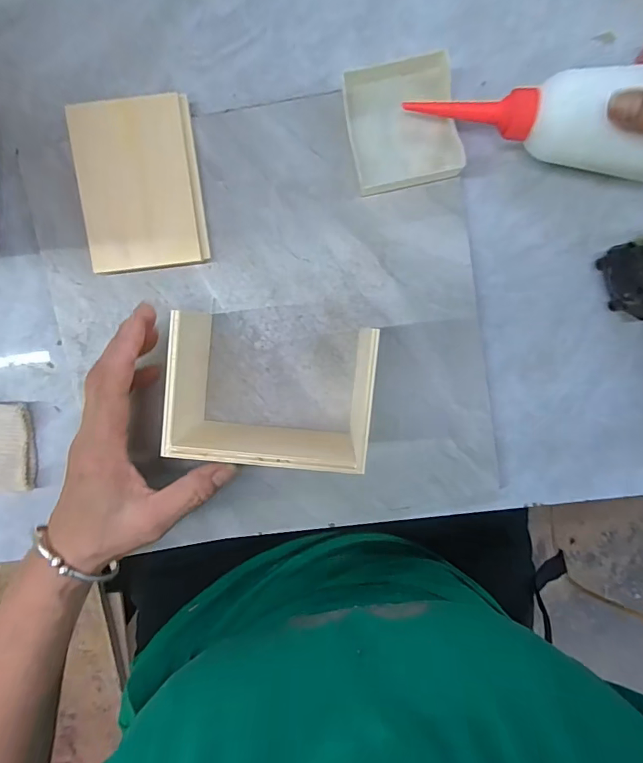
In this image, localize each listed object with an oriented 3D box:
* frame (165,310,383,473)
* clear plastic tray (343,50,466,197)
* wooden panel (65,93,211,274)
[{"bbox_3d":[-0.030,0.004,0.284,0.117,0.076,0.082,5,96,-1],"label":"frame"},{"bbox_3d":[0.055,-0.171,0.297,0.072,0.023,0.077,-13,96,1],"label":"clear plastic tray"},{"bbox_3d":[-0.122,-0.131,0.297,0.077,0.019,0.106,-7,96,0],"label":"wooden panel"}]

